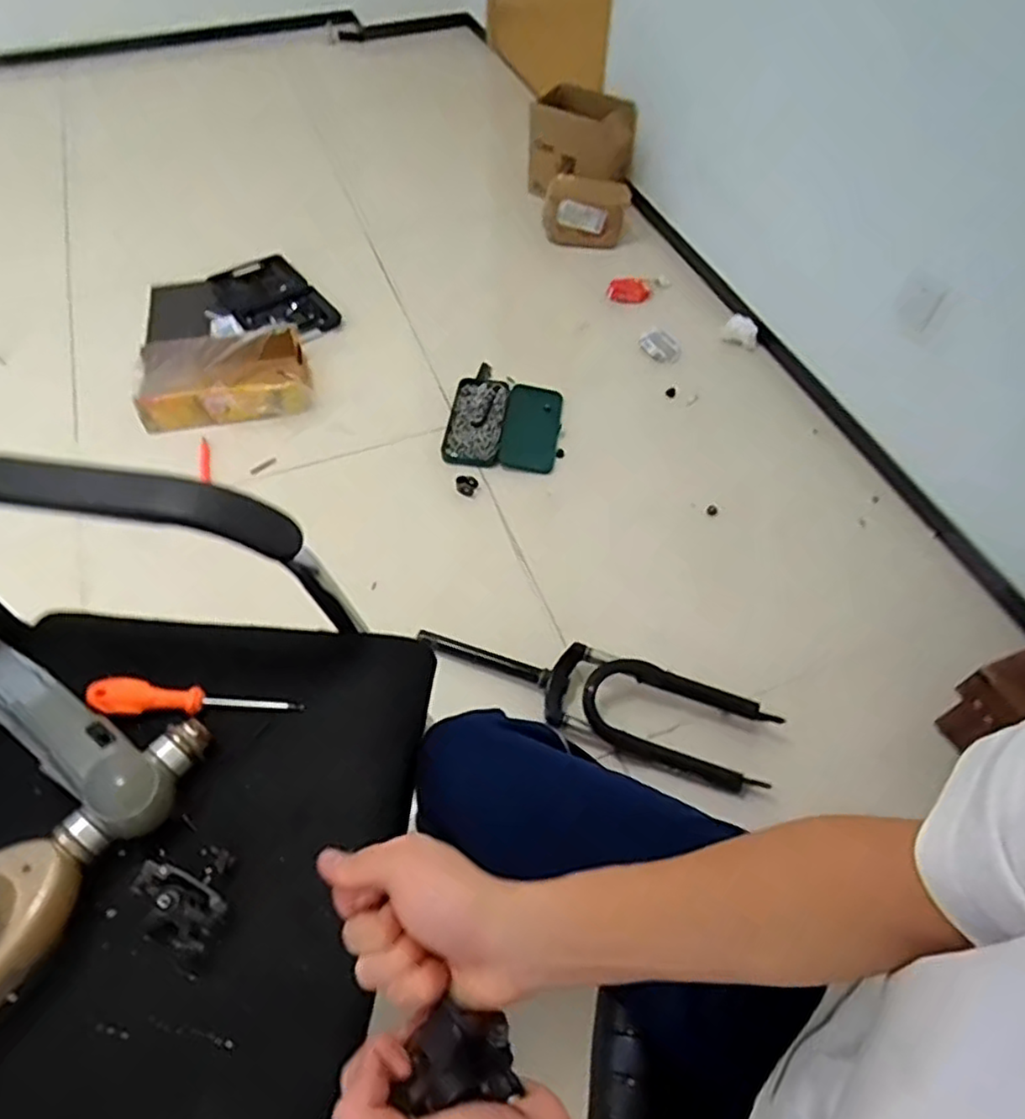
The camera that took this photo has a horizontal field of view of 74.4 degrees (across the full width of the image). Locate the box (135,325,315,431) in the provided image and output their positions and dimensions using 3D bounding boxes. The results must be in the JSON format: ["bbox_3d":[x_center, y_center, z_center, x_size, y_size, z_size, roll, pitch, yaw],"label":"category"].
[{"bbox_3d":[-0.654,-0.415,1.529,0.363,0.107,0.232,-10,57,-7],"label":"box"}]

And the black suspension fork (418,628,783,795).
[{"bbox_3d":[0.128,0.214,1.127,0.607,0.051,0.154,19,58,12],"label":"black suspension fork"}]

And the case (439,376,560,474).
[{"bbox_3d":[-0.019,-0.306,1.516,0.249,0.035,0.249,6,56,4],"label":"case"}]

